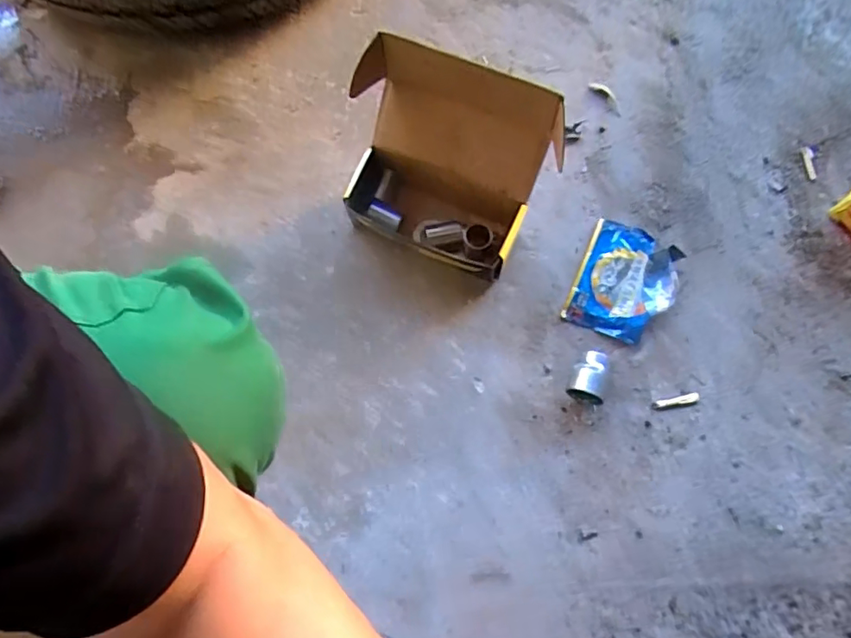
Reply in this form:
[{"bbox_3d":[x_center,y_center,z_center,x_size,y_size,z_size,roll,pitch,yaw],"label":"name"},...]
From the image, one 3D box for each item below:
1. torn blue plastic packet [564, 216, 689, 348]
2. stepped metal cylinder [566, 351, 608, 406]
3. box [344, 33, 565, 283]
[{"bbox_3d":[0.214,-0.039,0.596,0.098,0.012,0.121,24,80,6],"label":"torn blue plastic packet"},{"bbox_3d":[0.167,0.059,0.568,0.036,0.036,0.051,19,79,5],"label":"stepped metal cylinder"},{"bbox_3d":[0.015,-0.145,0.544,0.189,0.172,0.127,21,79,5],"label":"box"}]

